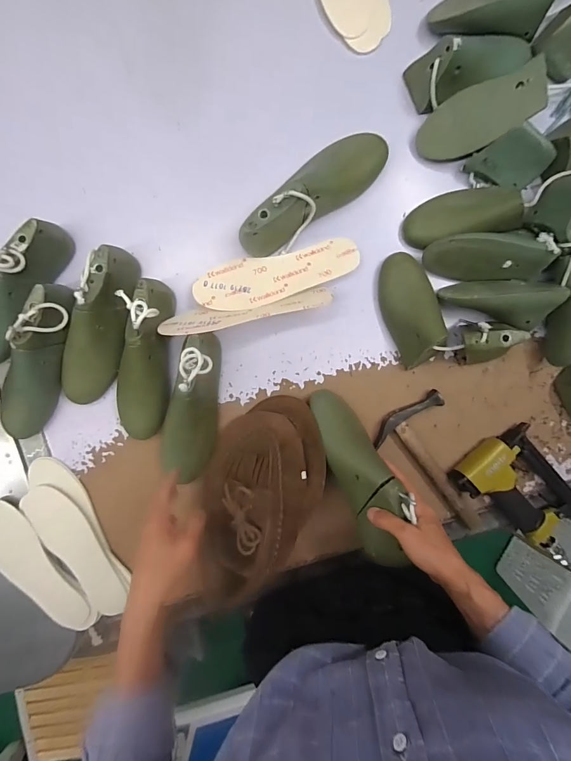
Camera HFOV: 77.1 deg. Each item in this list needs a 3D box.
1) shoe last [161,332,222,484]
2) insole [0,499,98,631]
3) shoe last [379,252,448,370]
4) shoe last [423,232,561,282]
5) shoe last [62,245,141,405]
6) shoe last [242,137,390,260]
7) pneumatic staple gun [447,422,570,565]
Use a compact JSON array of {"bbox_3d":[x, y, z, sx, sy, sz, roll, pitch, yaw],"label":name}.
[{"bbox_3d":[-0.144,0.036,0.540,0.075,0.090,0.218,3,94,-1],"label":"shoe last"},{"bbox_3d":[-0.412,0.309,0.588,0.087,0.013,0.249,-37,87,-3],"label":"insole"},{"bbox_3d":[0.193,-0.110,0.551,0.071,0.069,0.174,-8,94,0],"label":"shoe last"},{"bbox_3d":[0.296,-0.179,0.535,0.166,0.073,0.066,-5,94,0],"label":"shoe last"},{"bbox_3d":[-0.281,-0.075,0.539,0.075,0.076,0.246,23,94,-2],"label":"shoe last"},{"bbox_3d":[0.047,-0.273,0.520,0.261,0.095,0.072,-41,94,2],"label":"shoe last"},{"bbox_3d":[0.389,0.171,0.573,0.221,0.047,0.140,40,93,-3],"label":"pneumatic staple gun"}]

